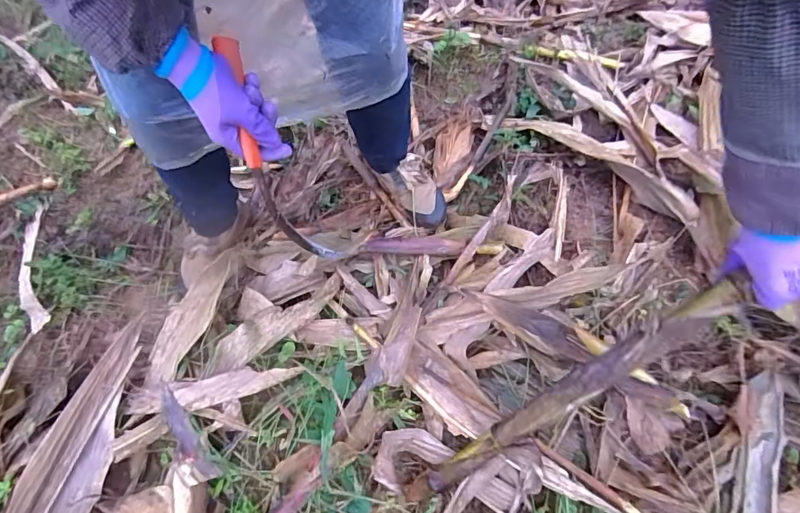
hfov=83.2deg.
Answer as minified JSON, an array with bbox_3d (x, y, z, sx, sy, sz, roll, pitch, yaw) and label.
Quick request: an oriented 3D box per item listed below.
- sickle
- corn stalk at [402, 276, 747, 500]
[{"bbox_3d":[-0.134,-0.115,0.529,0.083,0.028,0.281,-26,108,-9],"label":"sickle"},{"bbox_3d":[0.188,0.190,0.568,0.489,0.038,0.036,-43,66,21],"label":"corn stalk"}]

